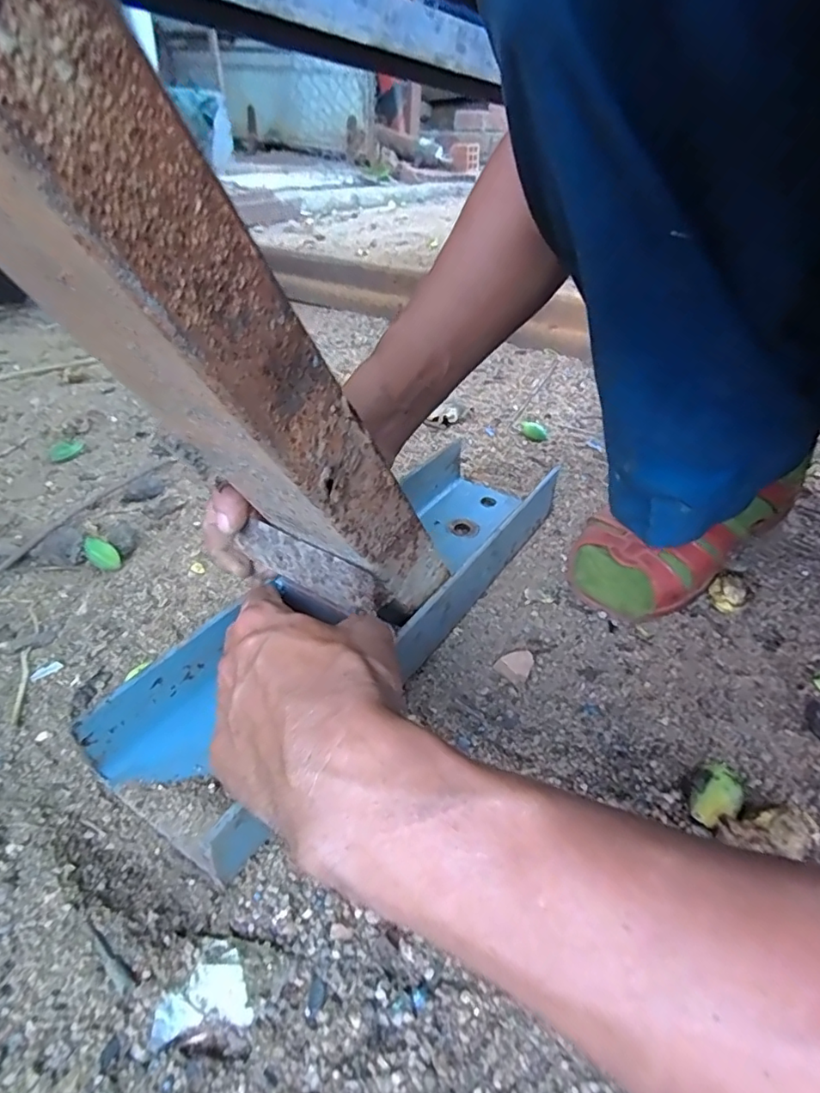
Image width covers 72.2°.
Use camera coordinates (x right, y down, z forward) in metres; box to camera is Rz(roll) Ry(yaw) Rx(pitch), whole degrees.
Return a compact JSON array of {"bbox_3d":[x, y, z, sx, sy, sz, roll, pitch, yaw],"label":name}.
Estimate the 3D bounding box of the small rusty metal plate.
[{"bbox_3d":[-0.058,0.011,0.306,0.096,0.032,0.004,22,42,29],"label":"small rusty metal plate"}]

